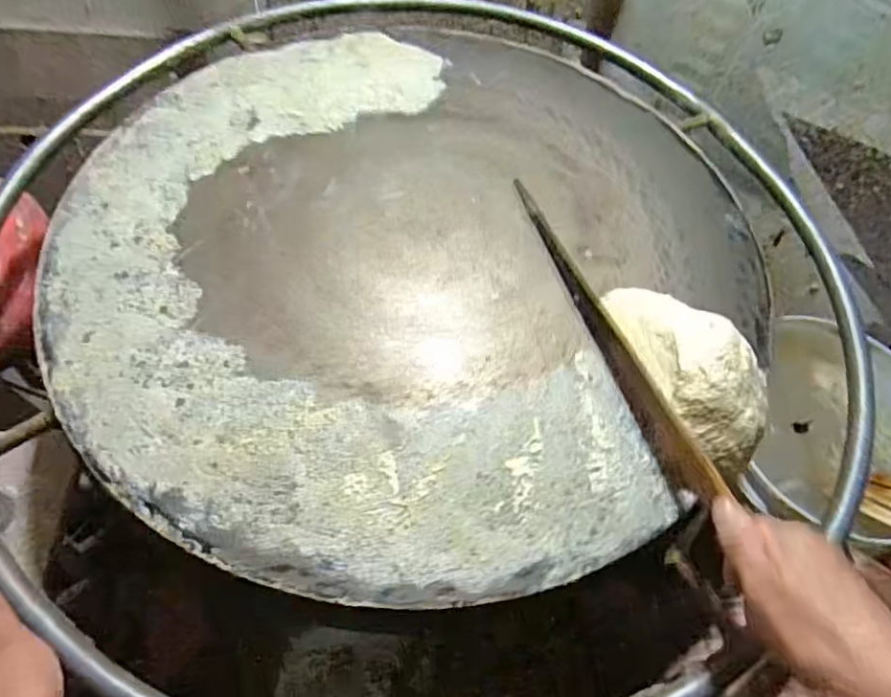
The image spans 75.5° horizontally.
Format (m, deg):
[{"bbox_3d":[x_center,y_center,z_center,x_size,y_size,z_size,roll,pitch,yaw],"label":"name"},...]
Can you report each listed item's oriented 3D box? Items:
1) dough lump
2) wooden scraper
[{"bbox_3d":[0.184,0.013,0.437,0.073,0.062,0.165,-18,61,-14],"label":"dough lump"},{"bbox_3d":[0.127,-0.027,0.471,0.012,0.052,0.322,-15,58,-12],"label":"wooden scraper"}]

